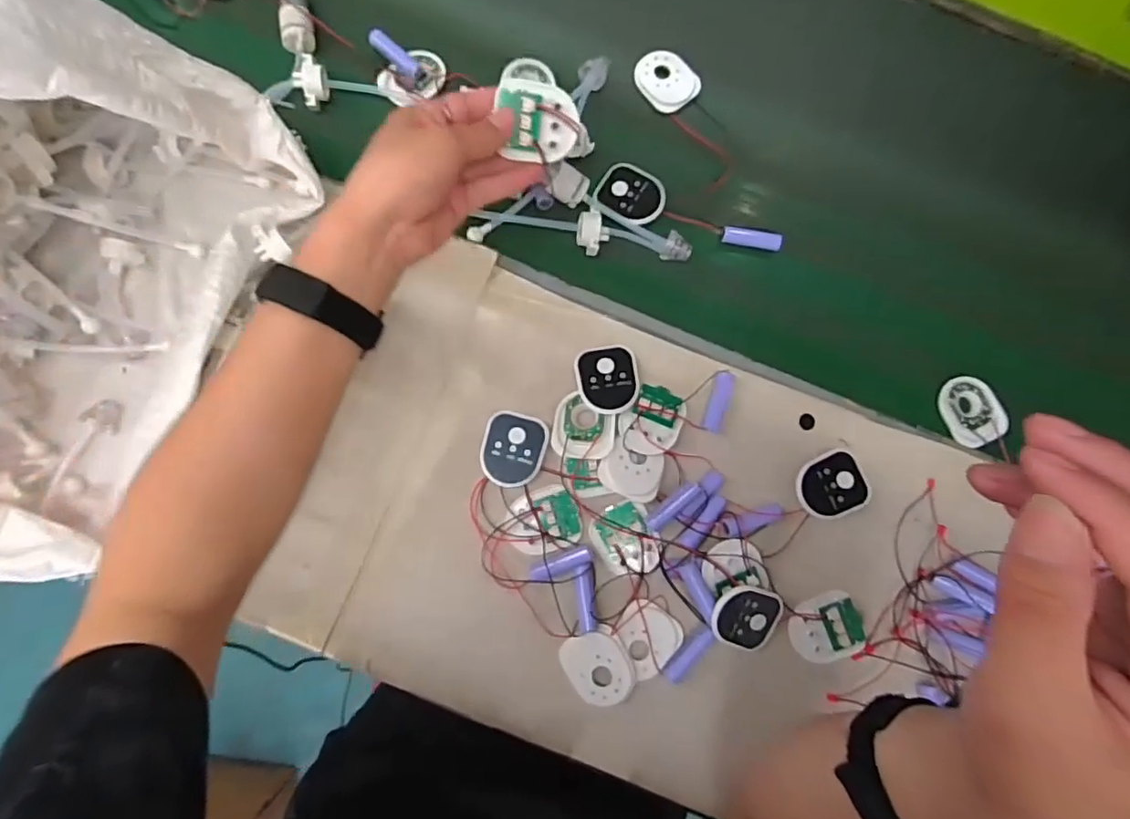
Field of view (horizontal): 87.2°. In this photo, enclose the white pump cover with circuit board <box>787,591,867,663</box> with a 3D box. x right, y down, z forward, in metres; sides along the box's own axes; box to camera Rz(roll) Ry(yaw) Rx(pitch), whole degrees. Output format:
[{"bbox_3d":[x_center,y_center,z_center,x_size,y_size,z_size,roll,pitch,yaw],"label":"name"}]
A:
[{"bbox_3d":[0.203,0.167,0.456,0.060,0.008,0.046,-25,83,-7],"label":"white pump cover with circuit board"}]

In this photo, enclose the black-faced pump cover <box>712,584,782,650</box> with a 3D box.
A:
[{"bbox_3d":[0.137,0.157,0.447,0.055,0.021,0.045,15,80,-1],"label":"black-faced pump cover"}]

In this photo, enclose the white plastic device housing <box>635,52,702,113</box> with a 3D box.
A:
[{"bbox_3d":[0.092,-0.299,0.537,0.044,0.011,0.060,-38,85,-8],"label":"white plastic device housing"}]

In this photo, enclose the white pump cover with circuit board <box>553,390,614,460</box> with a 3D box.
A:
[{"bbox_3d":[0.015,0.015,0.471,0.046,0.024,0.050,10,81,-2],"label":"white pump cover with circuit board"}]

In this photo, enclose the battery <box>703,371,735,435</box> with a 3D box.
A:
[{"bbox_3d":[0.123,-0.005,0.477,0.014,0.015,0.050,17,80,-1],"label":"battery"}]

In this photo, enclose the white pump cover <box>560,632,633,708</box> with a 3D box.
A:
[{"bbox_3d":[0.025,0.193,0.443,0.045,0.007,0.055,-38,78,5],"label":"white pump cover"}]

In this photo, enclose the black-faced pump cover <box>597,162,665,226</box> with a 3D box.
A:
[{"bbox_3d":[0.058,-0.186,0.510,0.059,0.011,0.044,34,81,2],"label":"black-faced pump cover"}]

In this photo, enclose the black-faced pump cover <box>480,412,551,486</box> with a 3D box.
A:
[{"bbox_3d":[-0.041,0.033,0.474,0.051,0.020,0.056,11,81,-1],"label":"black-faced pump cover"}]

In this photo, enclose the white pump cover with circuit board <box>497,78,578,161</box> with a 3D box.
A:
[{"bbox_3d":[-0.016,-0.196,0.406,0.051,0.015,0.046,2,114,-20],"label":"white pump cover with circuit board"}]

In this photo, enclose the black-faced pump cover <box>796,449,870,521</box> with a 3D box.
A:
[{"bbox_3d":[0.211,0.061,0.469,0.056,0.016,0.047,-26,83,-7],"label":"black-faced pump cover"}]

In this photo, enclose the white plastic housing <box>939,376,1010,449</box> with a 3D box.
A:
[{"bbox_3d":[0.347,0.002,0.506,0.042,0.007,0.060,-18,81,13],"label":"white plastic housing"}]

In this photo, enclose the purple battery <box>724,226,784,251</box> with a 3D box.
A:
[{"bbox_3d":[0.161,-0.148,0.515,0.048,0.016,0.014,14,80,-1],"label":"purple battery"}]

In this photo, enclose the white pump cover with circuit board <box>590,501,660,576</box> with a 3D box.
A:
[{"bbox_3d":[0.047,0.102,0.461,0.047,0.007,0.055,-17,82,-6],"label":"white pump cover with circuit board"}]

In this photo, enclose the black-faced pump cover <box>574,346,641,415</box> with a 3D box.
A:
[{"bbox_3d":[0.034,-0.023,0.475,0.046,0.017,0.056,-6,81,-4],"label":"black-faced pump cover"}]

